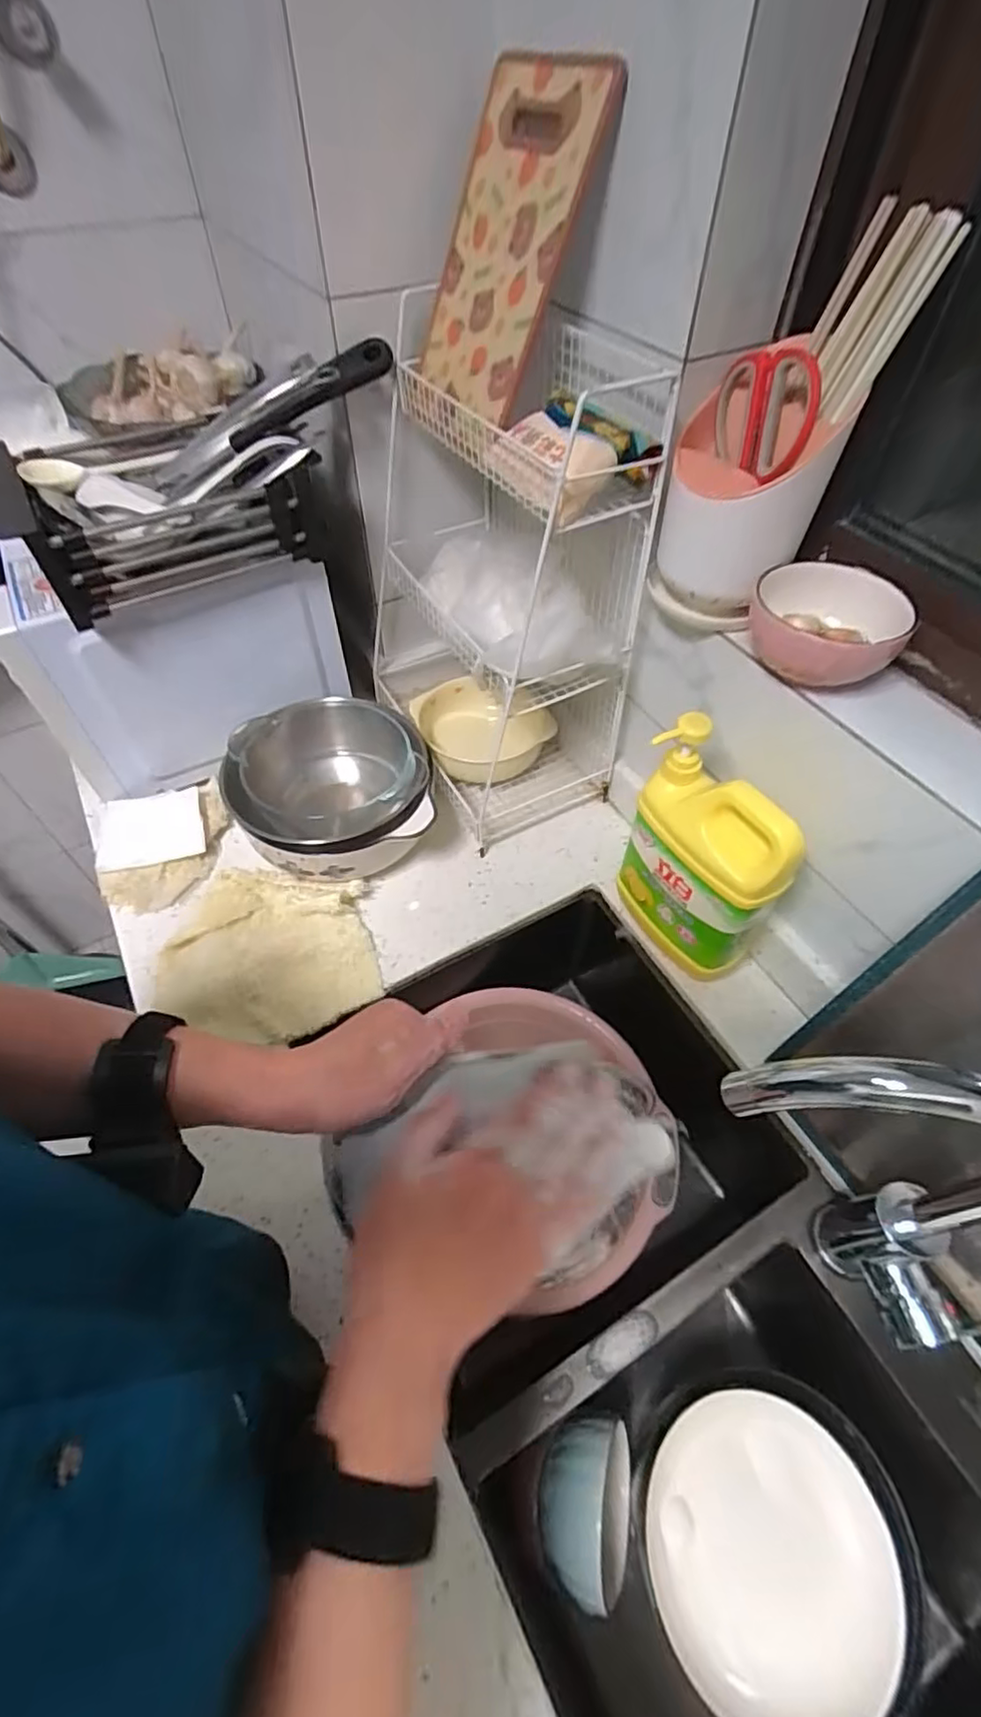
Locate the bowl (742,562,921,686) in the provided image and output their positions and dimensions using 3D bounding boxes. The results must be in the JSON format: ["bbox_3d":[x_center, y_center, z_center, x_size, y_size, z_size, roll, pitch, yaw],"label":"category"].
[{"bbox_3d":[0.256,-0.178,0.496,0.110,0.049,0.099,18,55,11],"label":"bowl"}]

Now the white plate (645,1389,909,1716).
[{"bbox_3d":[0.209,0.518,0.480,0.169,0.028,0.177,1,54,-1],"label":"white plate"}]

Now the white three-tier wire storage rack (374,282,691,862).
[{"bbox_3d":[-0.010,-0.292,0.698,0.188,0.430,0.345,-25,58,-19],"label":"white three-tier wire storage rack"}]

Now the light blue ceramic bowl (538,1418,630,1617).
[{"bbox_3d":[0.079,0.525,0.526,0.080,0.097,0.107,13,54,8],"label":"light blue ceramic bowl"}]

